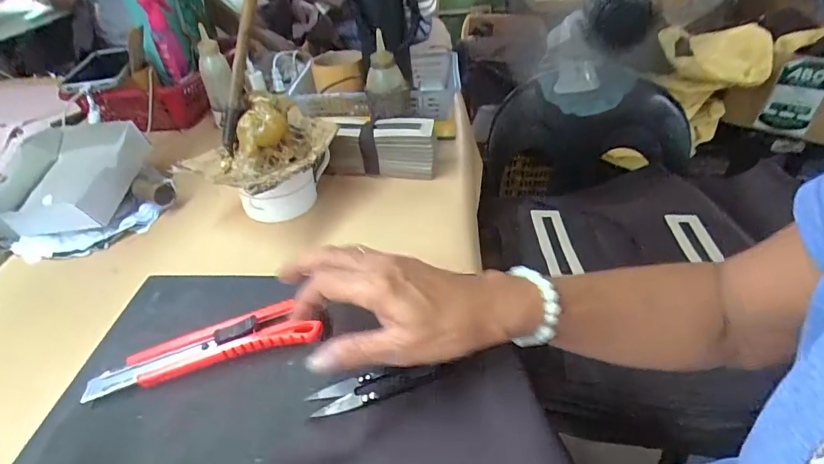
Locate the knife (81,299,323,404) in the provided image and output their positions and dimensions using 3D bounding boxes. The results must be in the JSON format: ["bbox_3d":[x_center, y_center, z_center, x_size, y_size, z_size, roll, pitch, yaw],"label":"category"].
[{"bbox_3d":[-0.146,0.083,0.325,0.154,0.021,0.032,-12,40,-11],"label":"knife"}]

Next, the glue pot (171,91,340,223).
[{"bbox_3d":[-0.160,-0.080,0.492,0.117,0.119,0.132,20,45,27],"label":"glue pot"}]

